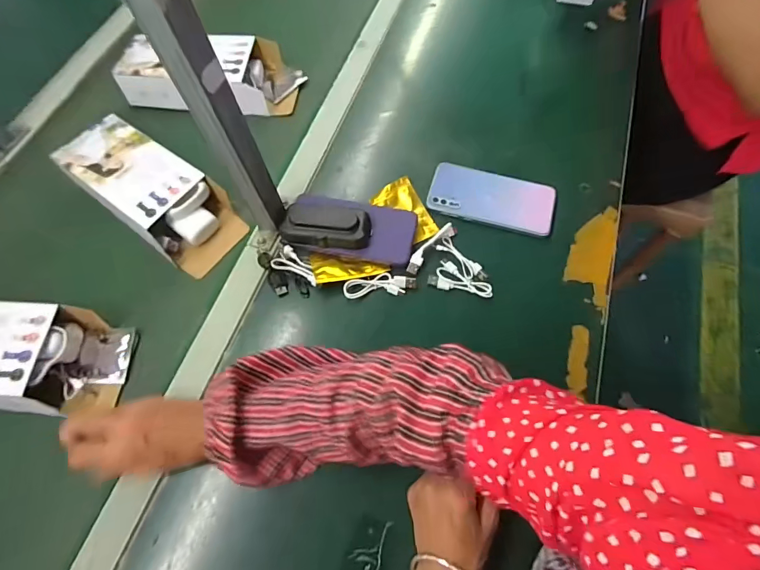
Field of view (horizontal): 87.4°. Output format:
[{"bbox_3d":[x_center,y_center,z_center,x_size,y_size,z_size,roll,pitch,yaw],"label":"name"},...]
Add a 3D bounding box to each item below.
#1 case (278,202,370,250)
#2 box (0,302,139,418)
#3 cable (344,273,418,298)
[{"bbox_3d":[-0.066,-0.072,0.495,0.108,0.032,0.052,5,73,0],"label":"case"},{"bbox_3d":[-0.427,0.083,0.447,0.262,0.062,0.122,6,73,0],"label":"box"},{"bbox_3d":[0.001,-0.001,0.481,0.086,0.012,0.029,-4,73,-3],"label":"cable"}]

